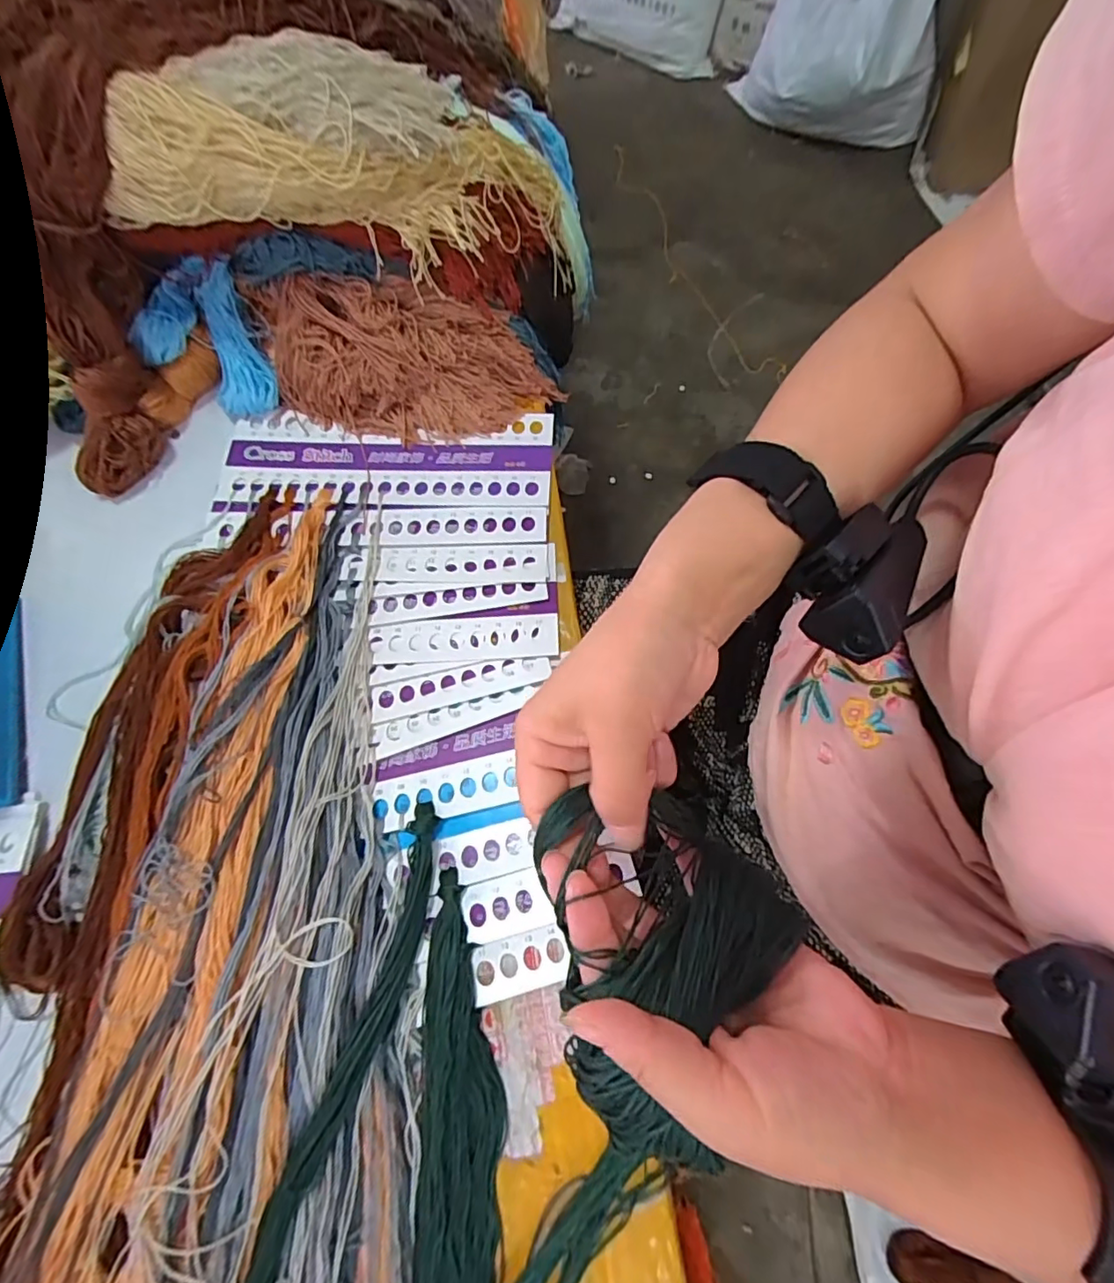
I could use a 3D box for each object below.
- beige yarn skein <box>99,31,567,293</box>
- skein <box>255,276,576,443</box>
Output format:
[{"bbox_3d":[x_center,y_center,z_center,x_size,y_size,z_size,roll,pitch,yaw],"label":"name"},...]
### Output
[{"bbox_3d":[-0.117,-0.299,0.359,0.293,0.104,0.083,-8,69,-18],"label":"beige yarn skein"},{"bbox_3d":[-0.111,-0.200,0.408,0.215,0.072,0.081,3,72,1],"label":"skein"}]

